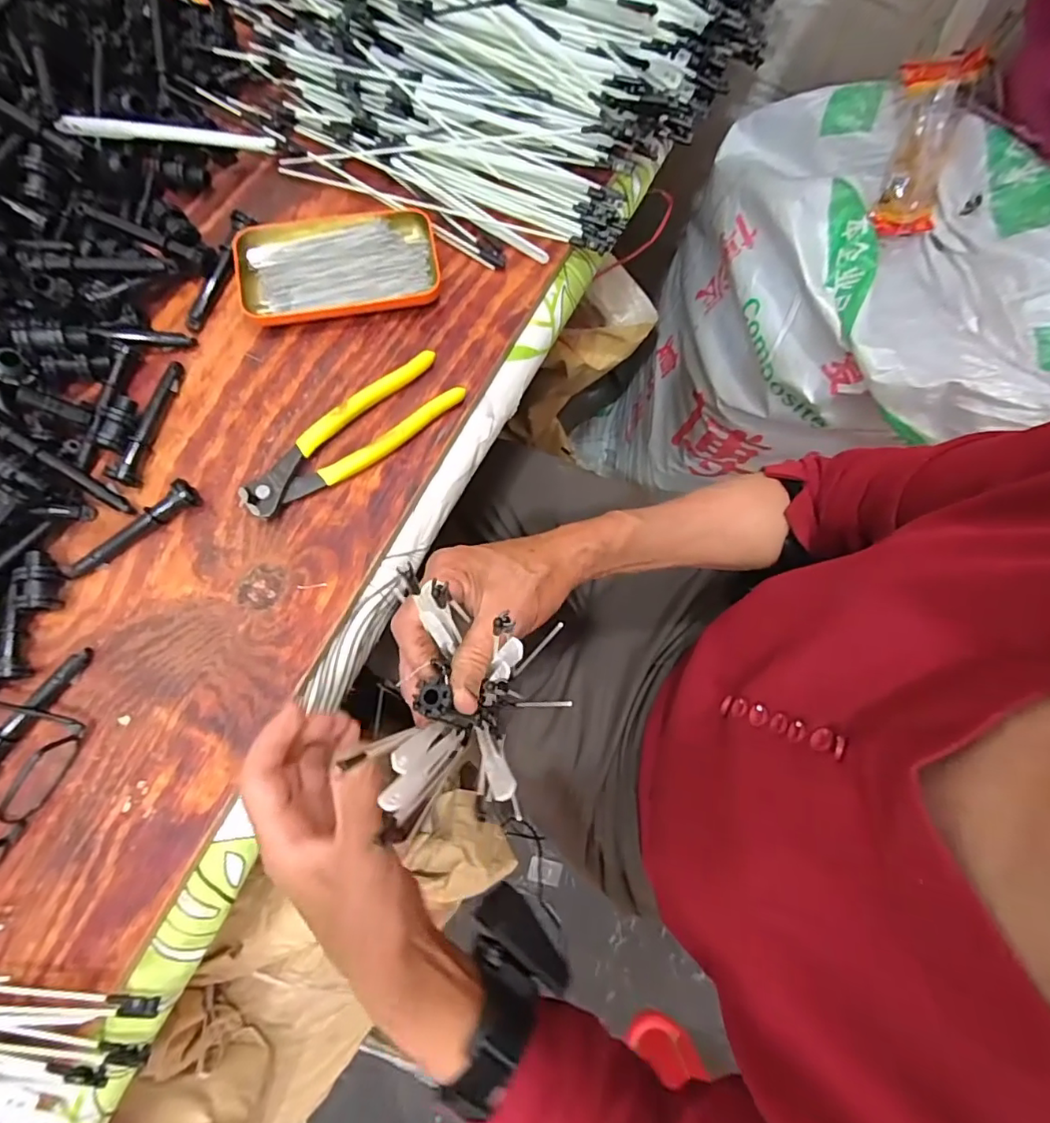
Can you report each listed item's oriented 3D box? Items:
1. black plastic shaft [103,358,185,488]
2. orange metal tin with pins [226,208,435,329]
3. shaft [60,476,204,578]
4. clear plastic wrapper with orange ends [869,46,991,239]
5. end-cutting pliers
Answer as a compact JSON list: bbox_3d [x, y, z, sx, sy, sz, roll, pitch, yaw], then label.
[{"bbox_3d":[-0.262,-0.098,0.379,0.020,0.014,0.093,13,78,1],"label":"black plastic shaft"},{"bbox_3d":[-0.138,-0.217,0.405,0.143,0.017,0.080,-9,79,-4],"label":"orange metal tin with pins"},{"bbox_3d":[-0.260,-0.020,0.358,0.096,0.017,0.014,-35,81,-8],"label":"shaft"},{"bbox_3d":[0.381,-0.392,0.520,0.071,0.032,0.140,-2,121,-2],"label":"clear plastic wrapper with orange ends"},{"bbox_3d":[-0.122,-0.087,0.382,0.163,0.016,0.048,-36,81,-8],"label":"end-cutting pliers"}]

